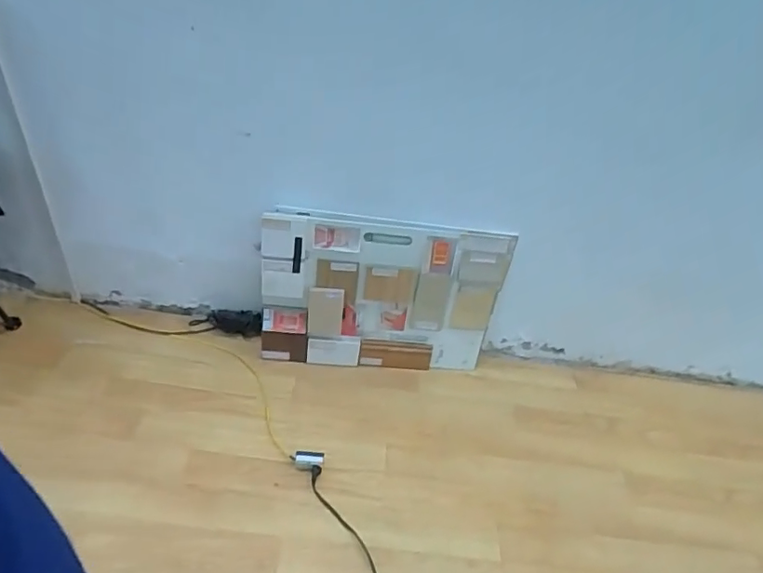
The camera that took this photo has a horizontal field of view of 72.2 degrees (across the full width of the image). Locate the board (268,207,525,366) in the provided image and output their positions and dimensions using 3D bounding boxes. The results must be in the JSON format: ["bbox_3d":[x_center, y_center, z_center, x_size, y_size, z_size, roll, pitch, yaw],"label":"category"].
[{"bbox_3d":[-0.001,0.034,1.554,0.693,0.514,0.028,5,32,-5],"label":"board"}]

